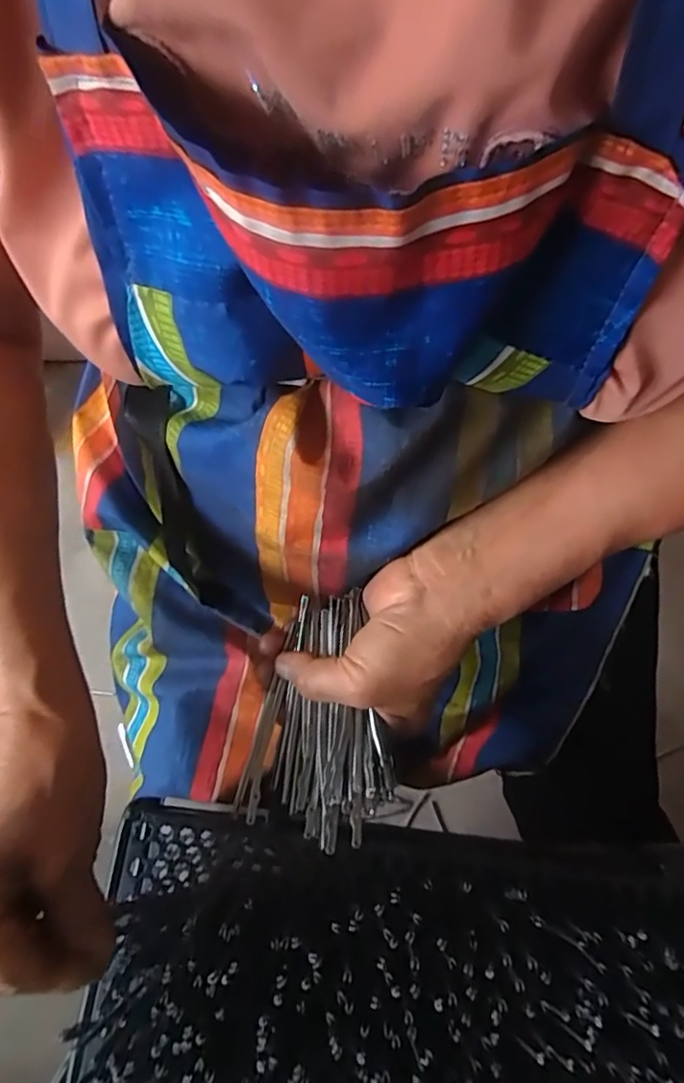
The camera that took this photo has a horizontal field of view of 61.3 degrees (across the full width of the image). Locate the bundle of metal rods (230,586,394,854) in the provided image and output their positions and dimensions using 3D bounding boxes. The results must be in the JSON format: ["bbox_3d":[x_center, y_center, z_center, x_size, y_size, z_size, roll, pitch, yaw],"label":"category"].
[{"bbox_3d":[-0.006,0.092,0.311,0.073,0.025,0.123,14,69,8],"label":"bundle of metal rods"}]

